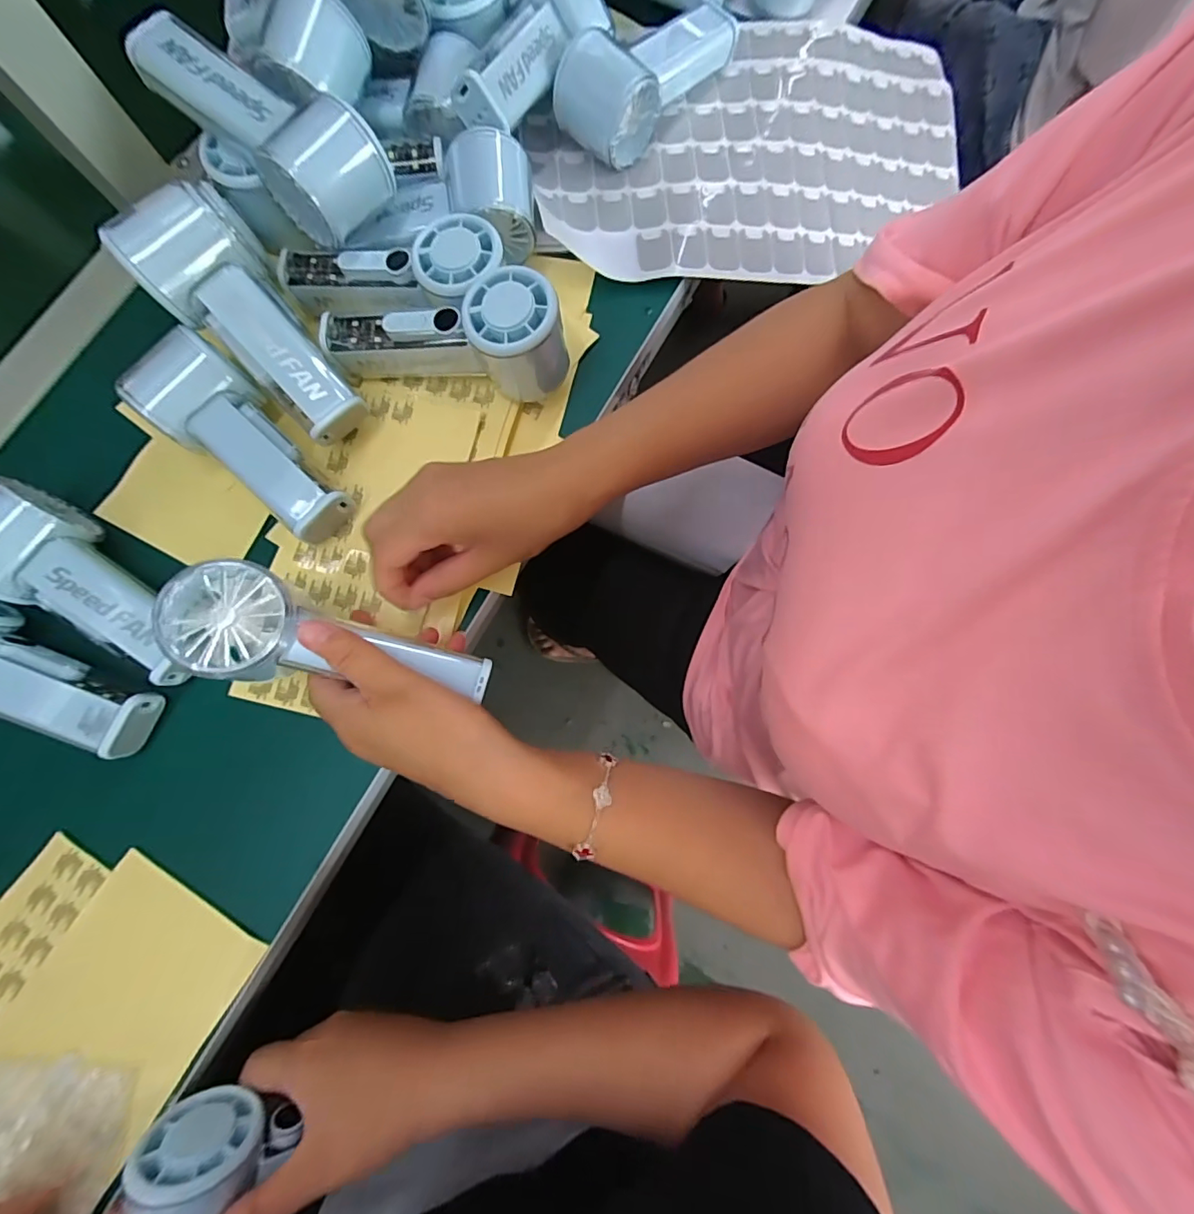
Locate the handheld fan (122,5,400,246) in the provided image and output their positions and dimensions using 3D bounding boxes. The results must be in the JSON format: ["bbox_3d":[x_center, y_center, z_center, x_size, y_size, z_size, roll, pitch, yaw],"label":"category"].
[{"bbox_3d":[-0.205,-0.297,0.321,0.146,0.057,0.058,39,81,7],"label":"handheld fan"}]

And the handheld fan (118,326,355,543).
[{"bbox_3d":[-0.219,-0.103,0.321,0.144,0.045,0.060,40,81,8],"label":"handheld fan"}]

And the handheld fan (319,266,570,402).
[{"bbox_3d":[-0.095,-0.170,0.335,0.156,0.060,0.058,2,79,12],"label":"handheld fan"}]

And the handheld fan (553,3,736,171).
[{"bbox_3d":[0.043,-0.396,0.373,0.063,0.049,0.156,44,82,8],"label":"handheld fan"}]

